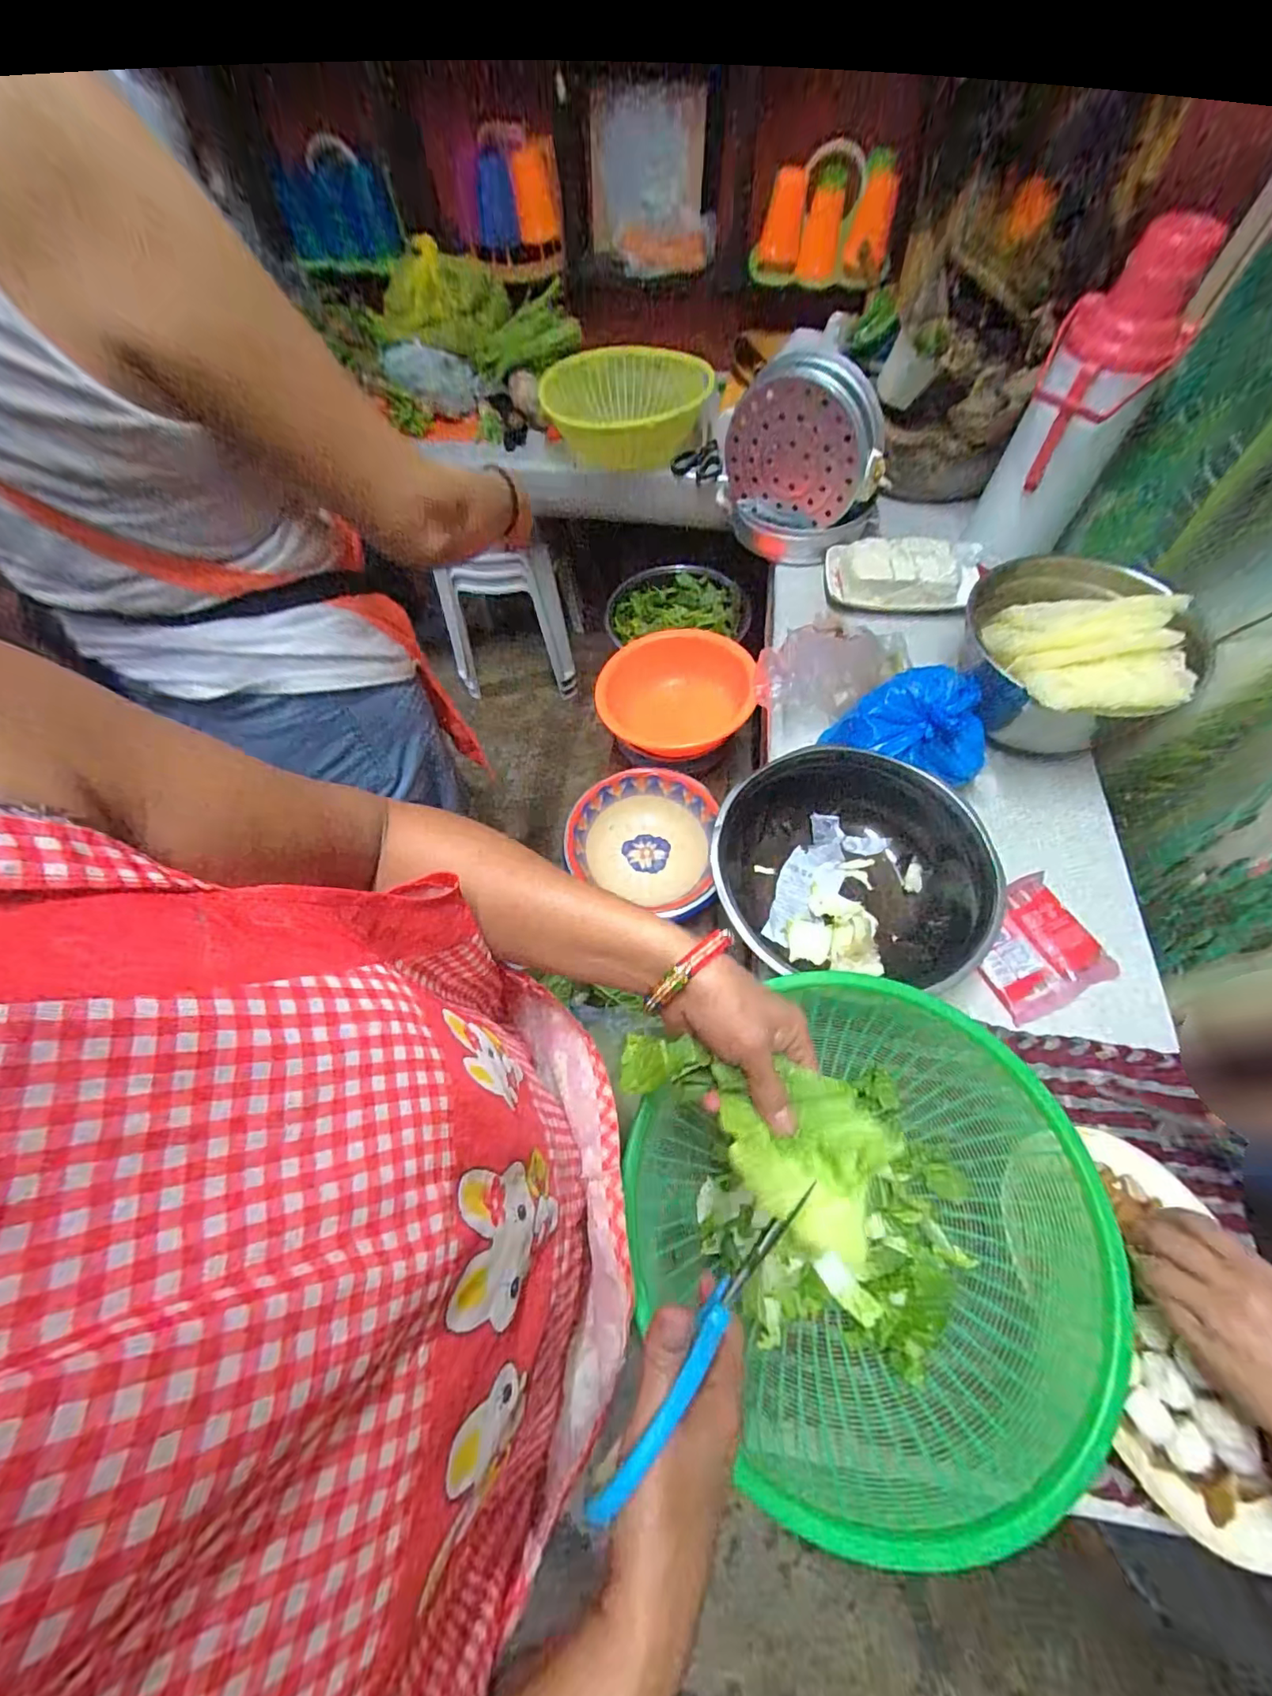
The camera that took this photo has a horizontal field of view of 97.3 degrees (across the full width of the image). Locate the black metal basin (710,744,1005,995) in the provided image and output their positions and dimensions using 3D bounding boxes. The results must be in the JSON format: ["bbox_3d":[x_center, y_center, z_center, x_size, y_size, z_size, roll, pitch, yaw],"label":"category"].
[{"bbox_3d":[0.231,0.020,0.615,0.280,0.112,0.235,13,63,9],"label":"black metal basin"}]

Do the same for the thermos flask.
[{"bbox_3d":[0.587,-0.571,0.743,0.129,0.339,0.130,33,67,18],"label":"thermos flask"}]

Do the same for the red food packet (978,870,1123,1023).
[{"bbox_3d":[0.424,0.105,0.600,0.127,0.026,0.124,-23,63,-10],"label":"red food packet"}]

